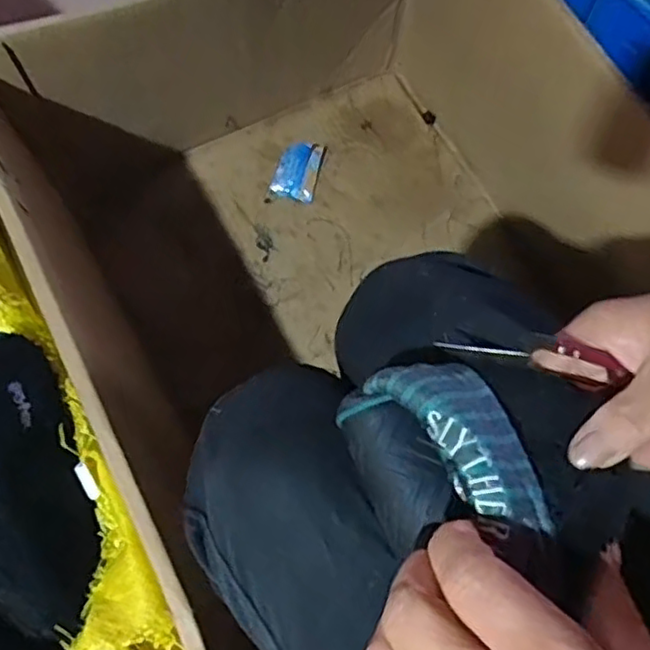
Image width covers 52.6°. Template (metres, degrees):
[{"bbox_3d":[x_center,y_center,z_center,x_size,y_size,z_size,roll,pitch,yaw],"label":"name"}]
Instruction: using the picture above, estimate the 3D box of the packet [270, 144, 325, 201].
[{"bbox_3d":[-0.034,-0.193,0.812,0.052,0.019,0.077,13,71,4],"label":"packet"}]

